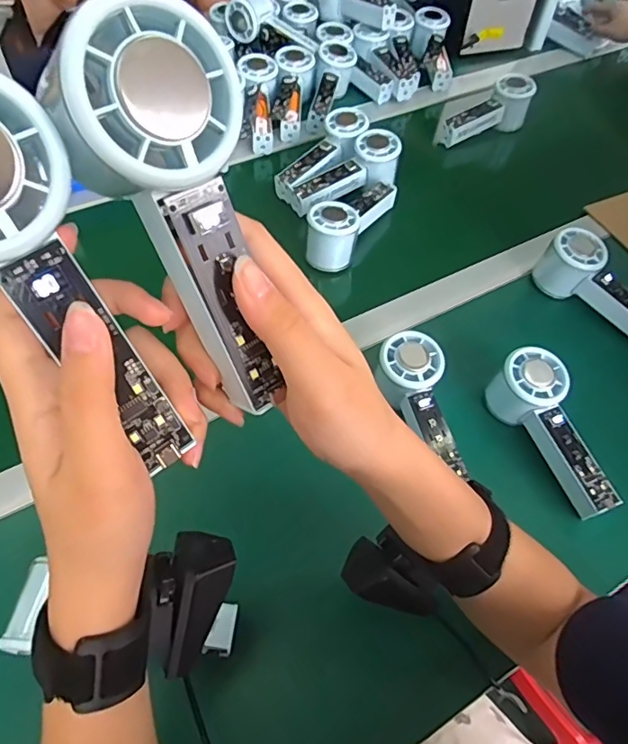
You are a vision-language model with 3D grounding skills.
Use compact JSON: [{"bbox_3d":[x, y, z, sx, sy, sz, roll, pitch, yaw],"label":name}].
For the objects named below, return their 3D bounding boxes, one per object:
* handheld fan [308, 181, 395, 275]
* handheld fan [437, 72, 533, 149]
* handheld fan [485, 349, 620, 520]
[{"bbox_3d":[0.045,-0.181,0.630,0.051,0.068,0.150,30,60,15],"label":"handheld fan"},{"bbox_3d":[0.248,-0.366,0.766,0.149,0.054,0.058,-32,63,-8],"label":"handheld fan"},{"bbox_3d":[0.215,0.055,0.485,0.054,0.056,0.150,-22,75,-17],"label":"handheld fan"}]

